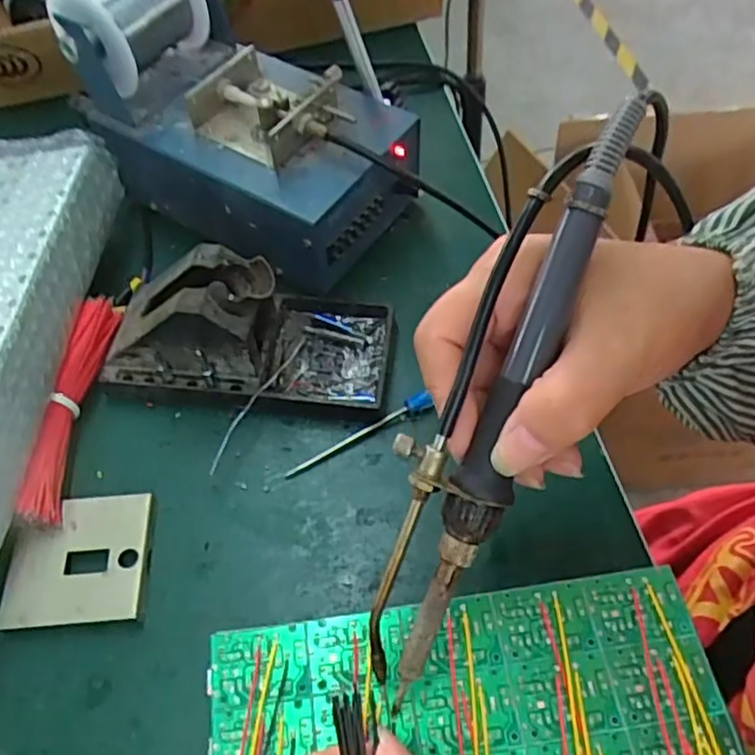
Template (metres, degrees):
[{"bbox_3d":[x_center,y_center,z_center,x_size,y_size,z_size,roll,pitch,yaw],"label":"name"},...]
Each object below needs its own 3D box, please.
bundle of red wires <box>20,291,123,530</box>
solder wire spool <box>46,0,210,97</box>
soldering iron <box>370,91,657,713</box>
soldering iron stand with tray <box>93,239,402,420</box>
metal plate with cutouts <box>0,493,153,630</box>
[{"bbox_3d":[-0.162,0.014,0.362,0.016,0.024,0.130,3,57,-1],"label":"bundle of red wires"},{"bbox_3d":[-0.150,-0.214,0.416,0.068,0.072,0.074,20,60,15],"label":"solder wire spool"},{"bbox_3d":[0.036,0.006,0.218,0.033,0.016,0.203,22,95,11],"label":"soldering iron"},{"bbox_3d":[-0.072,-0.030,0.380,0.156,0.070,0.077,4,56,4],"label":"soldering iron stand with tray"},{"bbox_3d":[-0.146,0.089,0.334,0.065,0.010,0.063,-3,57,-5],"label":"metal plate with cutouts"}]

